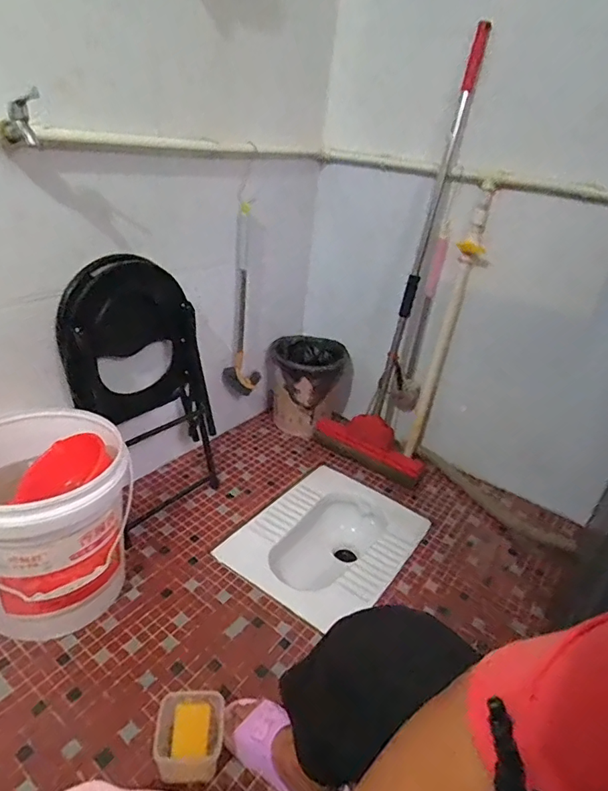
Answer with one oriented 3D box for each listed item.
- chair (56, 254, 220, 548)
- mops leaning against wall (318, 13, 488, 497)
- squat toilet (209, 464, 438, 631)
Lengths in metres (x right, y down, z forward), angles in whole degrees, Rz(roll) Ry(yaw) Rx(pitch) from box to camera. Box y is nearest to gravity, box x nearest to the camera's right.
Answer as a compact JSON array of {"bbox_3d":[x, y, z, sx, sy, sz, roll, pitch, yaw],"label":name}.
[{"bbox_3d":[-0.379,0.005,1.203,0.191,0.635,0.334,20,31,22],"label":"chair"},{"bbox_3d":[0.295,-0.283,1.389,0.370,1.218,0.165,24,32,28],"label":"mops leaning against wall"},{"bbox_3d":[0.057,0.464,1.351,0.381,0.221,0.489,24,32,28],"label":"squat toilet"}]

